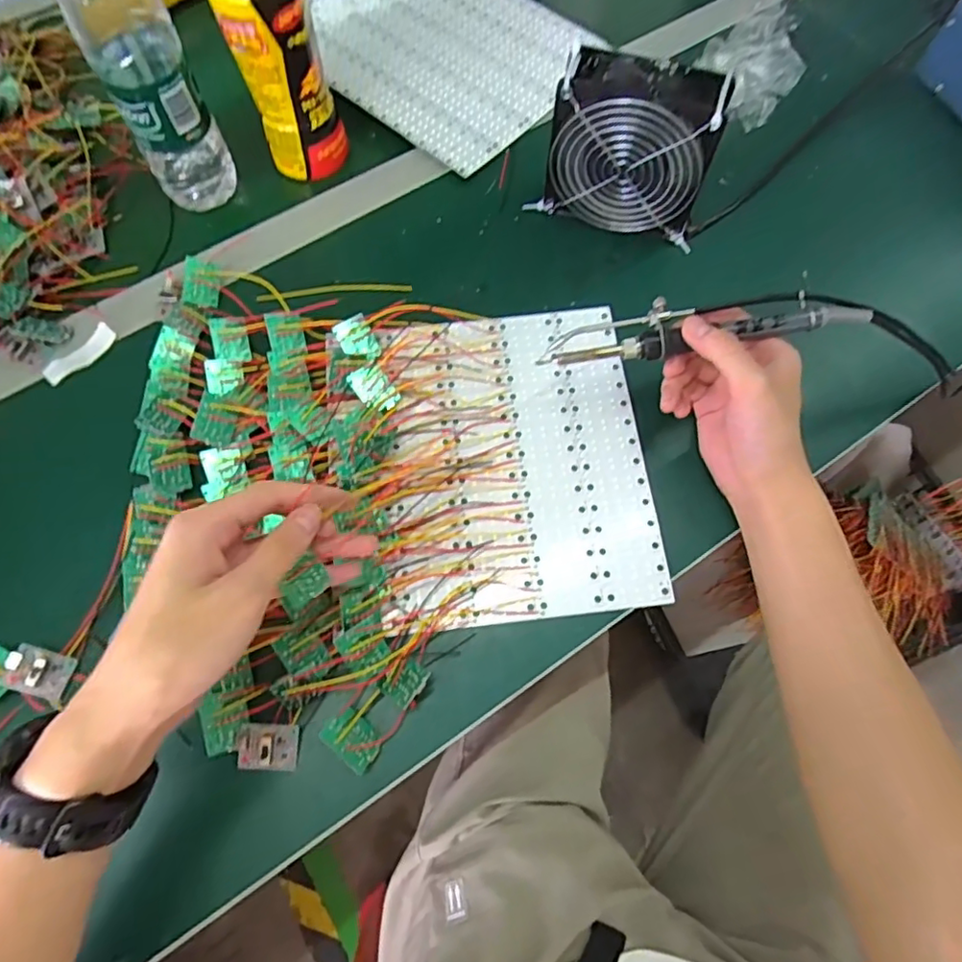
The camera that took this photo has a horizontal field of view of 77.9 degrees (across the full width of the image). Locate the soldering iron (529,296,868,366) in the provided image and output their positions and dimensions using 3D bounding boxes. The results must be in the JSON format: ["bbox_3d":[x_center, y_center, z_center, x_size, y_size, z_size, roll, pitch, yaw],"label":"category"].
[{"bbox_3d":[0.144,-0.104,0.400,0.207,0.021,0.038,-7,69,5],"label":"soldering iron"}]

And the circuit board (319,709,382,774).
[{"bbox_3d":[-0.077,0.159,0.365,0.035,0.004,0.027,48,39,1],"label":"circuit board"}]

